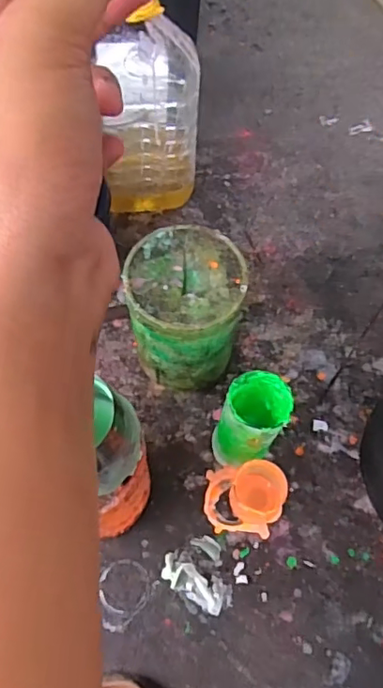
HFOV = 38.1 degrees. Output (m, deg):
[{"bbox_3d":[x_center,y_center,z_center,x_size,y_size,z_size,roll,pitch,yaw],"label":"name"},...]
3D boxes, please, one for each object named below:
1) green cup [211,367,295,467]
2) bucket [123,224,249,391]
[{"bbox_3d":[0.067,0.093,0.643,0.065,0.136,0.075,27,67,11],"label":"green cup"},{"bbox_3d":[-0.008,-0.032,0.674,0.126,0.183,0.132,1,64,-2],"label":"bucket"}]

